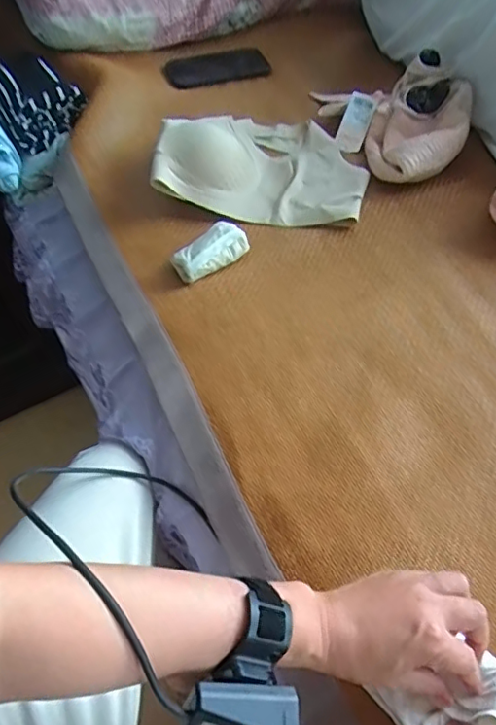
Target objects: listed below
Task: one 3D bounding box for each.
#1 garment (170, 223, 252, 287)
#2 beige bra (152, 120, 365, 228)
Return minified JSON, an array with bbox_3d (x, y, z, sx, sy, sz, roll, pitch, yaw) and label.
[{"bbox_3d":[-0.047,-0.140,0.696,0.094,0.034,0.045,-28,59,-14],"label":"garment"},{"bbox_3d":[0.022,-0.291,0.776,0.269,0.051,0.216,6,56,5],"label":"beige bra"}]

